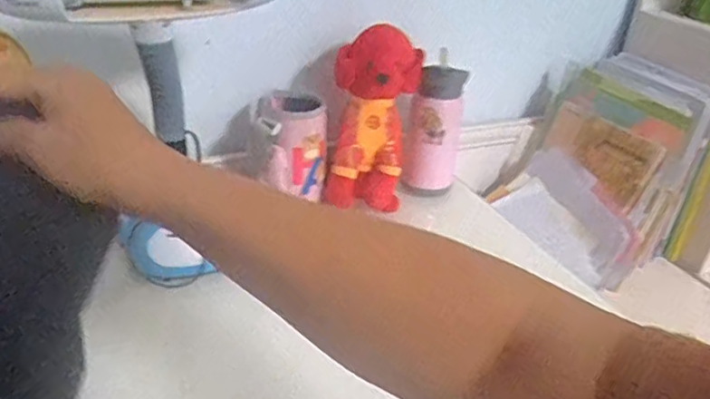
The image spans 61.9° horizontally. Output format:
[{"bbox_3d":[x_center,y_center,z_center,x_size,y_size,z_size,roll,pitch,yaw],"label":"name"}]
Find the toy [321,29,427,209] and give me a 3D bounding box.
[{"bbox_3d":[0.024,-0.105,0.808,0.111,0.234,0.082,7,30,2],"label":"toy"}]

